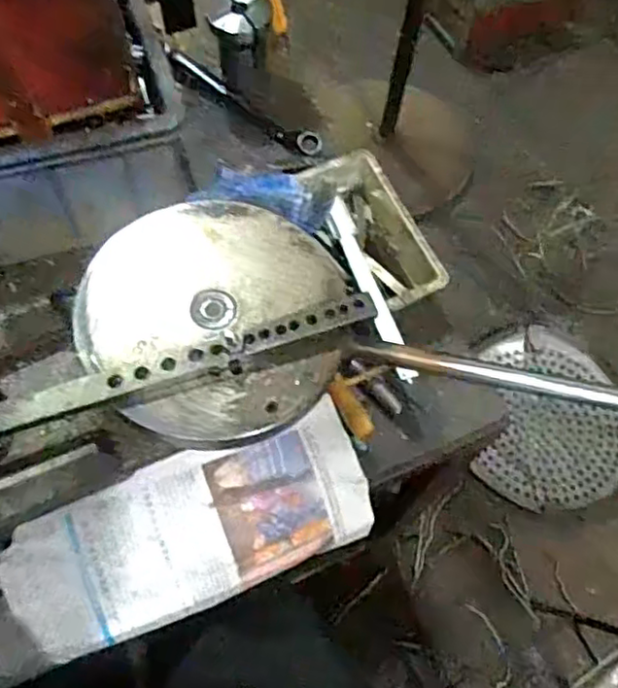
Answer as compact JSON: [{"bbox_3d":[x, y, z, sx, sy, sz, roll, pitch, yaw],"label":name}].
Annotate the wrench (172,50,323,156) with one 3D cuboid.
[{"bbox_3d":[-0.073,-0.274,0.735,0.226,0.024,0.030,40,68,16],"label":"wrench"}]

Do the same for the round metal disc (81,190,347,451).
[{"bbox_3d":[-0.069,-0.025,0.467,0.180,0.016,0.188,1,63,-3],"label":"round metal disc"}]

